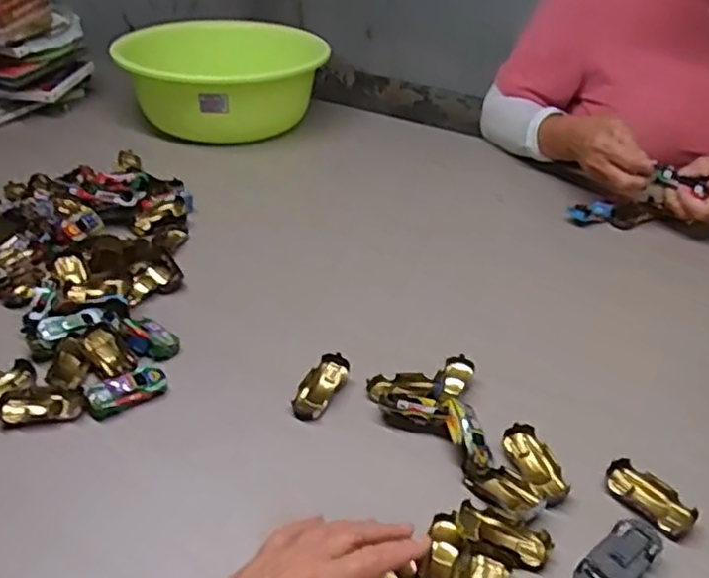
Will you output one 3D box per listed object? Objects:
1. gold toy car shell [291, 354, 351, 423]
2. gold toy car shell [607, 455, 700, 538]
[{"bbox_3d":[-0.029,0.082,0.578,0.027,0.023,0.061,18,37,21],"label":"gold toy car shell"},{"bbox_3d":[0.211,0.152,0.494,0.032,0.018,0.064,-25,43,-35],"label":"gold toy car shell"}]

